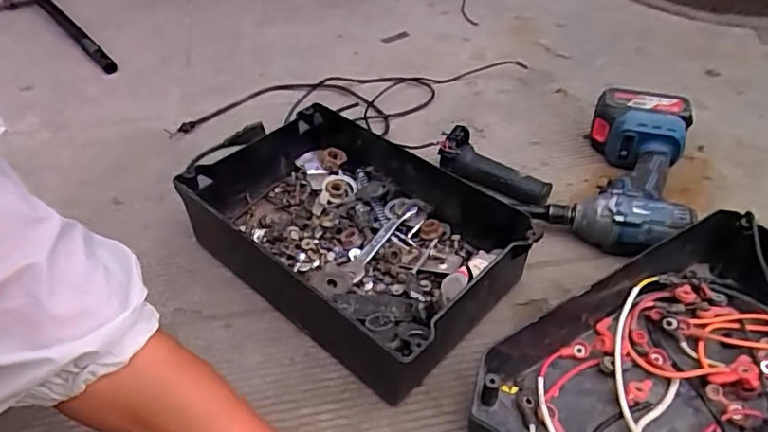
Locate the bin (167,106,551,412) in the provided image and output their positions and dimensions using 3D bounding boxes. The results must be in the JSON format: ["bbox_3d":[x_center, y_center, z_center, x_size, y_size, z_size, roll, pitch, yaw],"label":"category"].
[{"bbox_3d":[-0.026,0.013,0.604,0.319,0.081,0.233,32,51,30],"label":"bin"}]

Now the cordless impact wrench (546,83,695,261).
[{"bbox_3d":[0.301,-0.056,0.683,0.141,0.076,0.245,20,46,20],"label":"cordless impact wrench"}]

